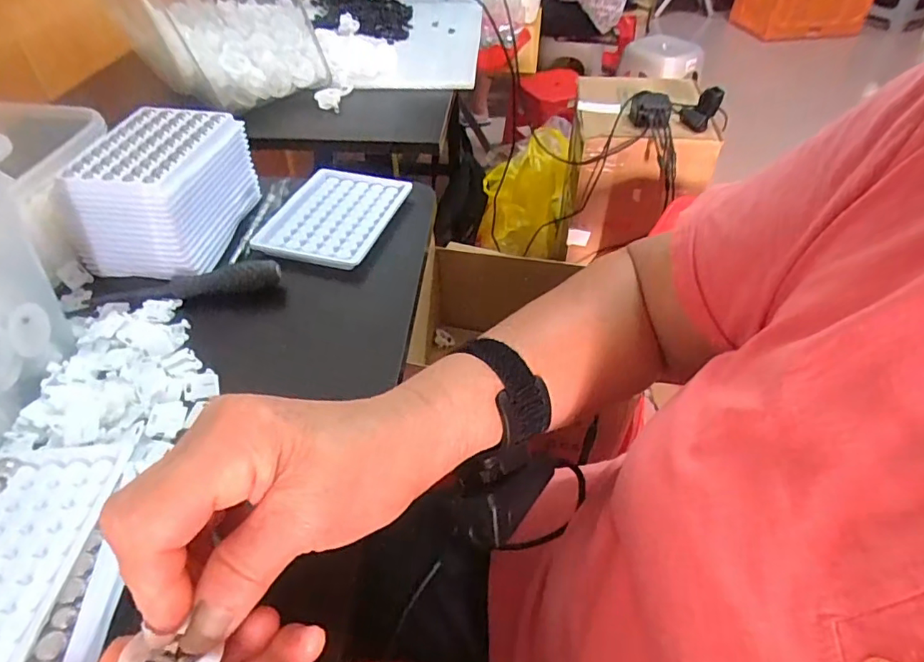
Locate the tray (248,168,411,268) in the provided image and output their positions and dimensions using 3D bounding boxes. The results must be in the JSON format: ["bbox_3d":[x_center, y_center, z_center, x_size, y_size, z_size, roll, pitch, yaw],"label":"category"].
[{"bbox_3d":[-0.117,-0.104,0.476,0.101,0.010,0.130,11,47,12],"label":"tray"}]

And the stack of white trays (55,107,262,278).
[{"bbox_3d":[-0.242,-0.119,0.438,0.102,0.075,0.127,3,46,4],"label":"stack of white trays"}]

